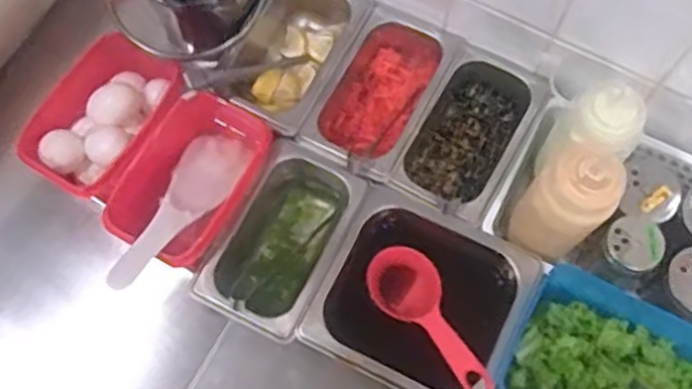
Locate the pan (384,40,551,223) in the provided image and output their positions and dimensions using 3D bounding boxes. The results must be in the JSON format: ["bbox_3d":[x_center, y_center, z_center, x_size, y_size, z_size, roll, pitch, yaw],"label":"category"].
[{"bbox_3d":[0.118,-0.054,0.728,0.104,0.075,0.172,27,73,9],"label":"pan"}]

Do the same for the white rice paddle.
[{"bbox_3d":[-0.158,0.011,0.687,0.059,0.025,0.187,26,51,9],"label":"white rice paddle"}]

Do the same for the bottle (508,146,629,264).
[{"bbox_3d":[0.184,0.012,0.627,0.067,0.149,0.055,37,75,12],"label":"bottle"}]

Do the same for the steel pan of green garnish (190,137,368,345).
[{"bbox_3d":[-0.058,0.048,0.697,0.100,0.065,0.172,26,73,9],"label":"steel pan of green garnish"}]

